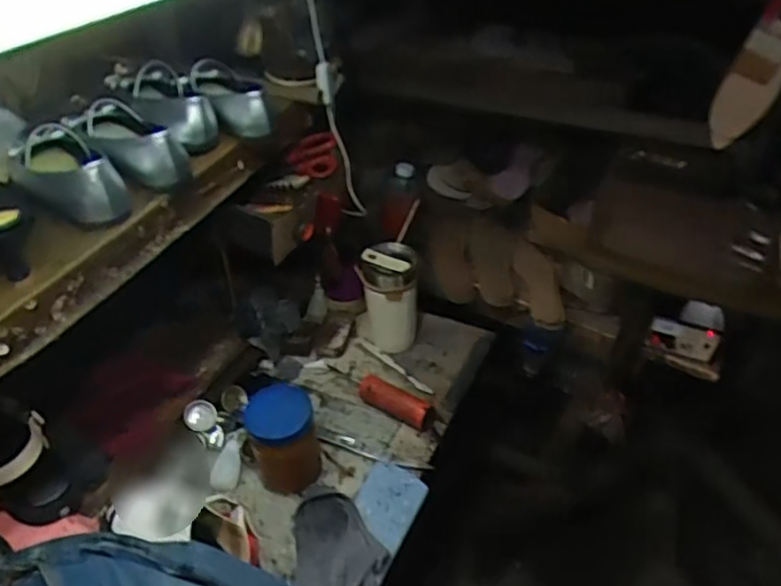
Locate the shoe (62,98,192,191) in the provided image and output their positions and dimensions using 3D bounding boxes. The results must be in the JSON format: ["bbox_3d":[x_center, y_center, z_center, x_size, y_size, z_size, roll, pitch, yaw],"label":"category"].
[{"bbox_3d":[-0.323,-0.191,0.793,0.078,0.056,0.199,-29,49,-31],"label":"shoe"}]

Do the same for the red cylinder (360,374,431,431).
[{"bbox_3d":[0.003,0.152,0.912,0.114,0.036,0.031,25,46,25],"label":"red cylinder"}]

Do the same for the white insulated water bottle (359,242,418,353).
[{"bbox_3d":[-0.002,0.006,1.002,0.084,0.166,0.079,0,40,-1],"label":"white insulated water bottle"}]

